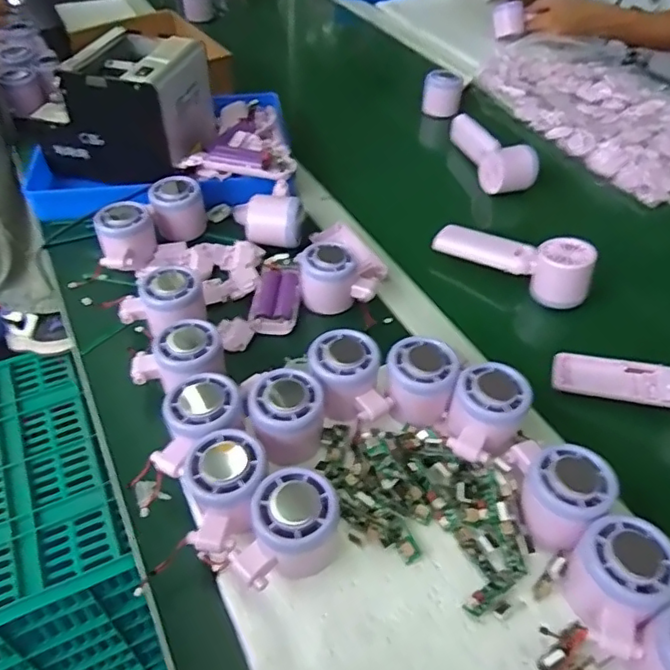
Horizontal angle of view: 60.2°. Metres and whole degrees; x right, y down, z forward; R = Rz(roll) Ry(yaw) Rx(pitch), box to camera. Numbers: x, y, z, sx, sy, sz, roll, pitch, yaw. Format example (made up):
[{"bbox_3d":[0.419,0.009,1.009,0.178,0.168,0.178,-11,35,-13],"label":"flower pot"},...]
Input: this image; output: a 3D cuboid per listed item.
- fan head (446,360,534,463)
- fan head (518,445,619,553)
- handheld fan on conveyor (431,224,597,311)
[{"bbox_3d":[0.117,0.060,0.445,0.054,0.038,0.073,20,48,16],"label":"fan head"},{"bbox_3d":[0.159,0.110,0.403,0.058,0.044,0.054,-30,54,-28],"label":"fan head"},{"bbox_3d":[0.196,-0.091,0.629,0.168,0.055,0.049,30,51,24],"label":"handheld fan on conveyor"}]

